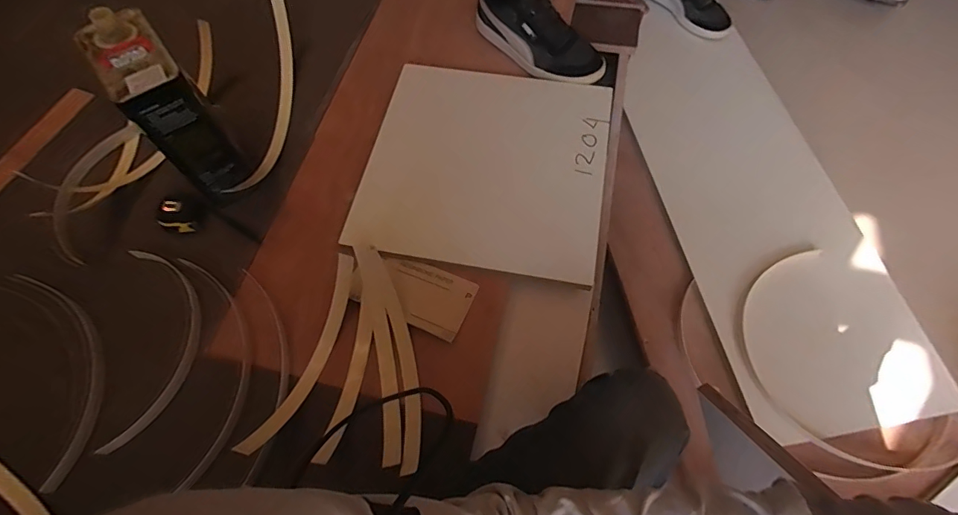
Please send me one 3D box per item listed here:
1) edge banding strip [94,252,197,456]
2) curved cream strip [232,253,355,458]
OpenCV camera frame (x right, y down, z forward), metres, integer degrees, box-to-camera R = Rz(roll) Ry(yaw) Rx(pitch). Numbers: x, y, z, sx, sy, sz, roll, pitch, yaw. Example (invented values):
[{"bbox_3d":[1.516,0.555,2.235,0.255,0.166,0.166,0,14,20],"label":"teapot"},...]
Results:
[{"bbox_3d":[-0.482,0.125,0.687,0.107,0.029,0.307,-7,64,-1],"label":"edge banding strip"},{"bbox_3d":[-0.240,0.129,0.645,0.049,0.059,0.287,21,67,12],"label":"curved cream strip"}]

